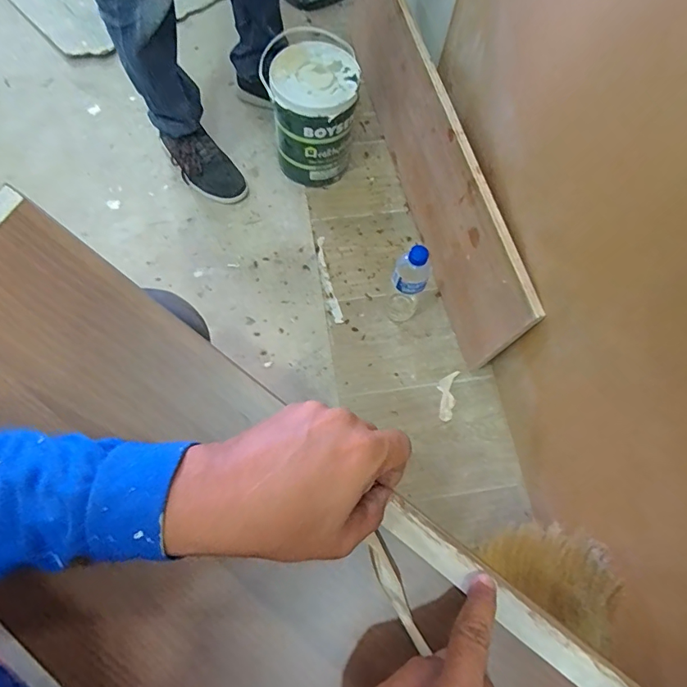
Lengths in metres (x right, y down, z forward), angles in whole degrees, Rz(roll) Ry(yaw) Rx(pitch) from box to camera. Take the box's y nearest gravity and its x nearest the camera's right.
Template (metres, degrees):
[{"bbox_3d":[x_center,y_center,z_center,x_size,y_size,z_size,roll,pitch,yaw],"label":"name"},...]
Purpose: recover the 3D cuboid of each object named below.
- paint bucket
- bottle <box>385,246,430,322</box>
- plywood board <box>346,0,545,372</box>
[{"bbox_3d":[-0.062,-0.469,0.959,0.169,0.222,0.164,1,69,-1],"label":"paint bucket"},{"bbox_3d":[0.117,-0.106,0.839,0.063,0.207,0.059,23,70,7],"label":"bottle"},{"bbox_3d":[0.154,-0.414,0.935,0.024,0.256,0.920,-10,72,-14],"label":"plywood board"}]

